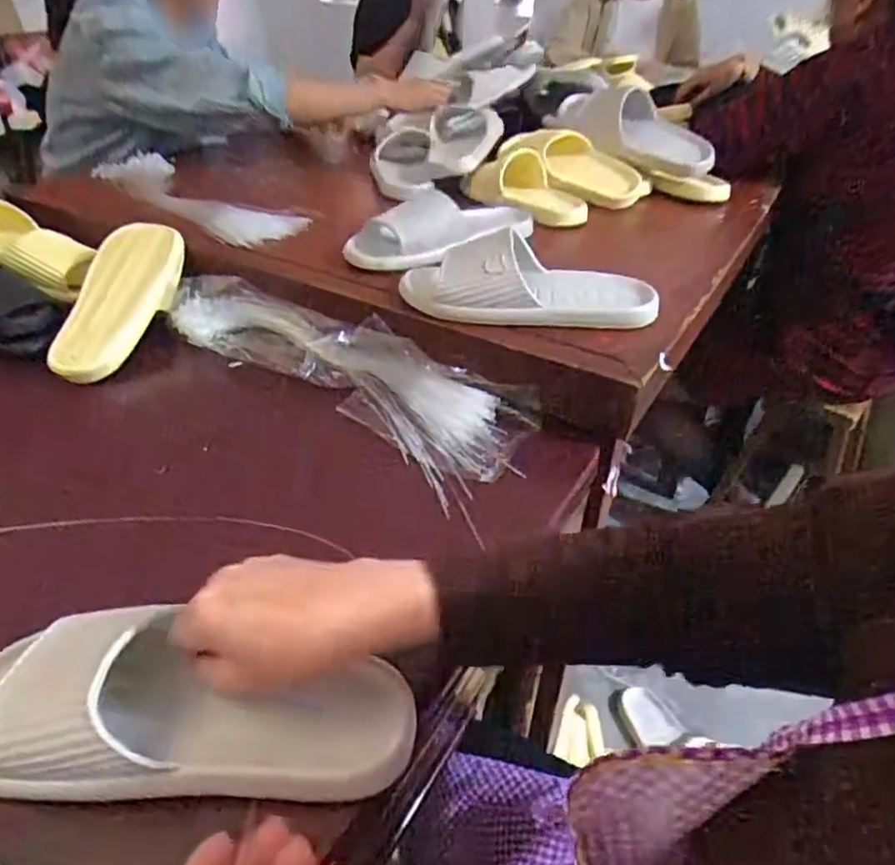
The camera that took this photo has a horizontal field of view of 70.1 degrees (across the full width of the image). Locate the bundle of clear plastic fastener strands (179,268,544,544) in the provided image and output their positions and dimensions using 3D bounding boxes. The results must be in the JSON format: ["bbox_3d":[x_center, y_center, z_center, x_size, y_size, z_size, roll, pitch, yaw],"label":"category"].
[{"bbox_3d":[-0.112,-0.077,0.675,0.445,0.061,0.138,28,44,29],"label":"bundle of clear plastic fastener strands"}]

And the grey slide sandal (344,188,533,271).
[{"bbox_3d":[-0.005,-0.265,0.803,0.270,0.062,0.088,-29,47,-35],"label":"grey slide sandal"}]

